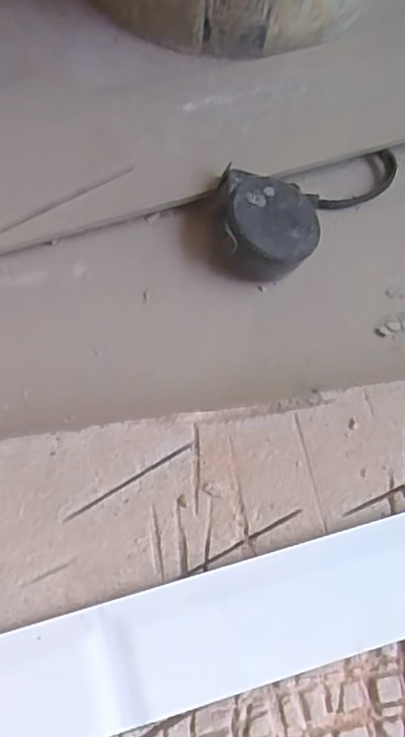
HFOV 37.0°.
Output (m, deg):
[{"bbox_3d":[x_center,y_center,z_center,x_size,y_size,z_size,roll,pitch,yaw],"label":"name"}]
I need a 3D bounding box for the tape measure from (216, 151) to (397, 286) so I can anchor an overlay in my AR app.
[{"bbox_3d":[0.067,-0.120,0.410,0.074,0.046,0.151,42,73,11],"label":"tape measure"}]

